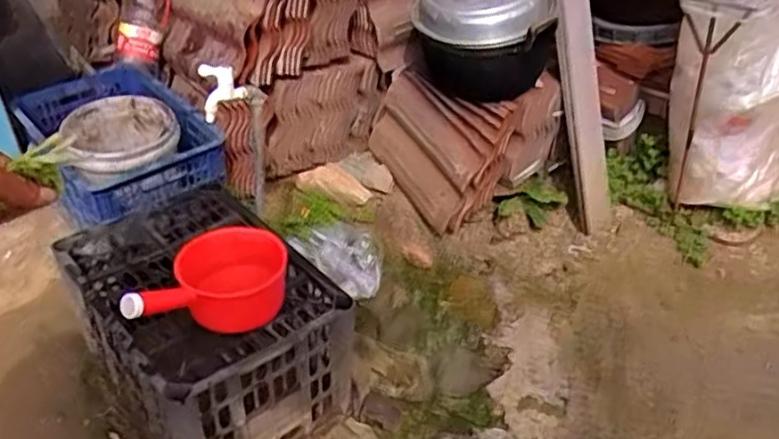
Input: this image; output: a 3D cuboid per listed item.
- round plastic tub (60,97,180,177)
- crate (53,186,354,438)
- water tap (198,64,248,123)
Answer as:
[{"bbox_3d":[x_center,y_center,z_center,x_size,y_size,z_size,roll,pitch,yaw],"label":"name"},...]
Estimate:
[{"bbox_3d":[-0.665,-0.215,1.658,0.257,0.079,0.298,-18,38,-22],"label":"round plastic tub"},{"bbox_3d":[-0.348,0.214,1.286,0.353,0.307,0.499,-27,42,-32],"label":"crate"},{"bbox_3d":[-0.303,-0.235,1.216,0.078,0.095,0.039,-9,36,-10],"label":"water tap"}]

